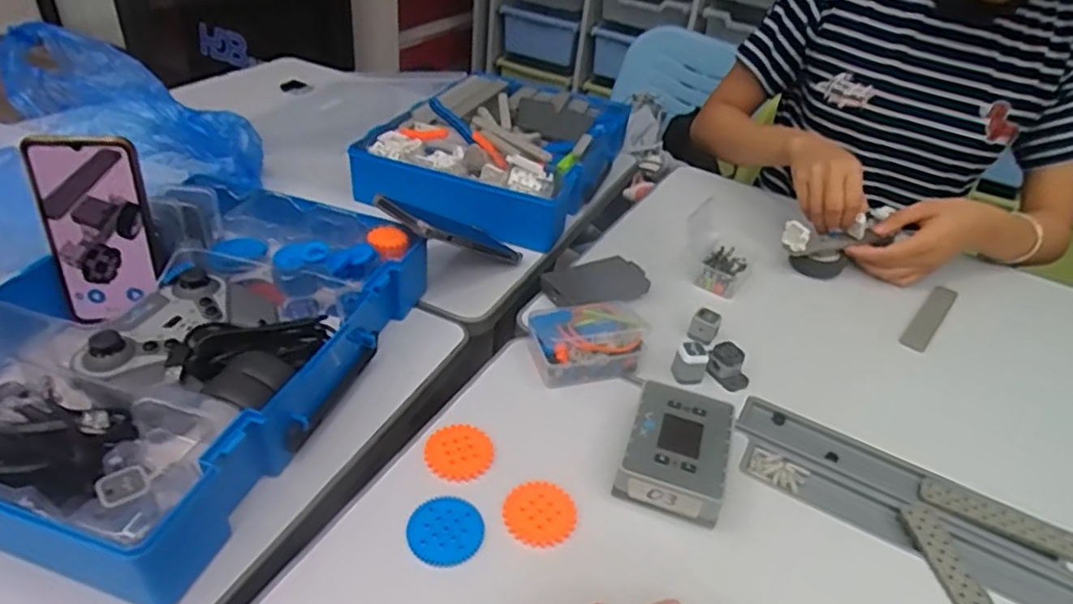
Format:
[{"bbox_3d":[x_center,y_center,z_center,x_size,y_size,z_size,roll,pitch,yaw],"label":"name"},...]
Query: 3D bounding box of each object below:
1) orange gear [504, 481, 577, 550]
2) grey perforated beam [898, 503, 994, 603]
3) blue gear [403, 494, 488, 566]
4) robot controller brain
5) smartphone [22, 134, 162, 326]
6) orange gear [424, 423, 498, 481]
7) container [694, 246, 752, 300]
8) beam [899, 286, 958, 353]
[{"bbox_3d":[0.002,0.148,0.456,0.049,0.004,0.050,5,37,-4],"label":"orange gear"},{"bbox_3d":[0.288,0.192,0.437,0.029,0.006,0.125,1,37,-9],"label":"grey perforated beam"},{"bbox_3d":[-0.061,0.154,0.439,0.048,0.004,0.051,5,37,-4],"label":"blue gear"},{"bbox_3d":[0.107,0.114,0.496,0.078,0.036,0.102,17,38,13],"label":"robot controller brain"},{"bbox_3d":[-0.356,-0.057,0.527,0.075,0.156,0.012,-1,25,-8],"label":"smartphone"},{"bbox_3d":[-0.059,0.114,0.493,0.052,0.004,0.050,5,37,-4],"label":"orange gear"},{"bbox_3d":[0.211,-0.037,0.721,0.045,0.027,0.075,24,40,21],"label":"container"},{"bbox_3d":[0.435,0.015,0.712,0.025,0.004,0.148,32,43,29],"label":"beam"}]

